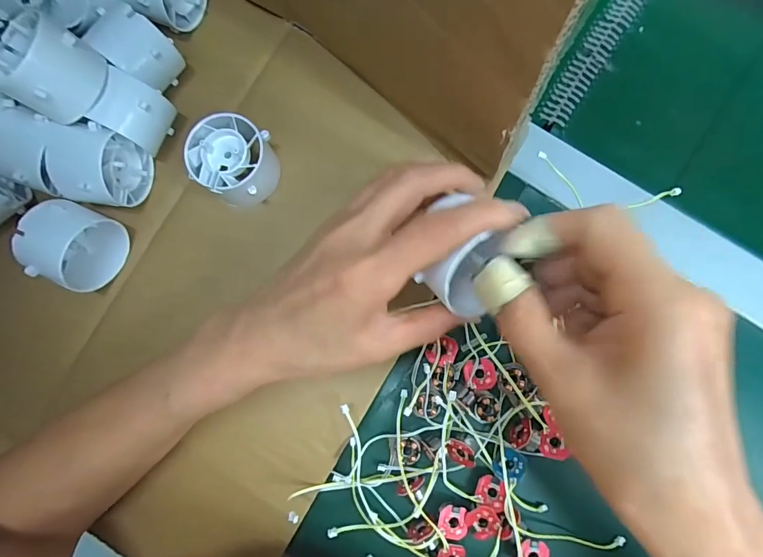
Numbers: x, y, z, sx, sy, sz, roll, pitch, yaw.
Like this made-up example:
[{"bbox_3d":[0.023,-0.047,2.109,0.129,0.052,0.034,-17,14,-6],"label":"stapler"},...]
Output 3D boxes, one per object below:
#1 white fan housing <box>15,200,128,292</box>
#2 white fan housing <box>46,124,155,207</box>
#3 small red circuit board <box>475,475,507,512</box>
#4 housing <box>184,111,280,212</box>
[{"bbox_3d":[-0.191,-0.019,0.261,0.033,0.057,0.048,18,81,5],"label":"white fan housing"},{"bbox_3d":[-0.178,-0.068,0.262,0.036,0.045,0.043,7,81,3],"label":"white fan housing"},{"bbox_3d":[0.068,0.132,0.254,0.018,0.004,0.019,14,81,4],"label":"small red circuit board"},{"bbox_3d":[-0.095,-0.075,0.265,0.047,0.034,0.048,0,80,2],"label":"housing"}]

